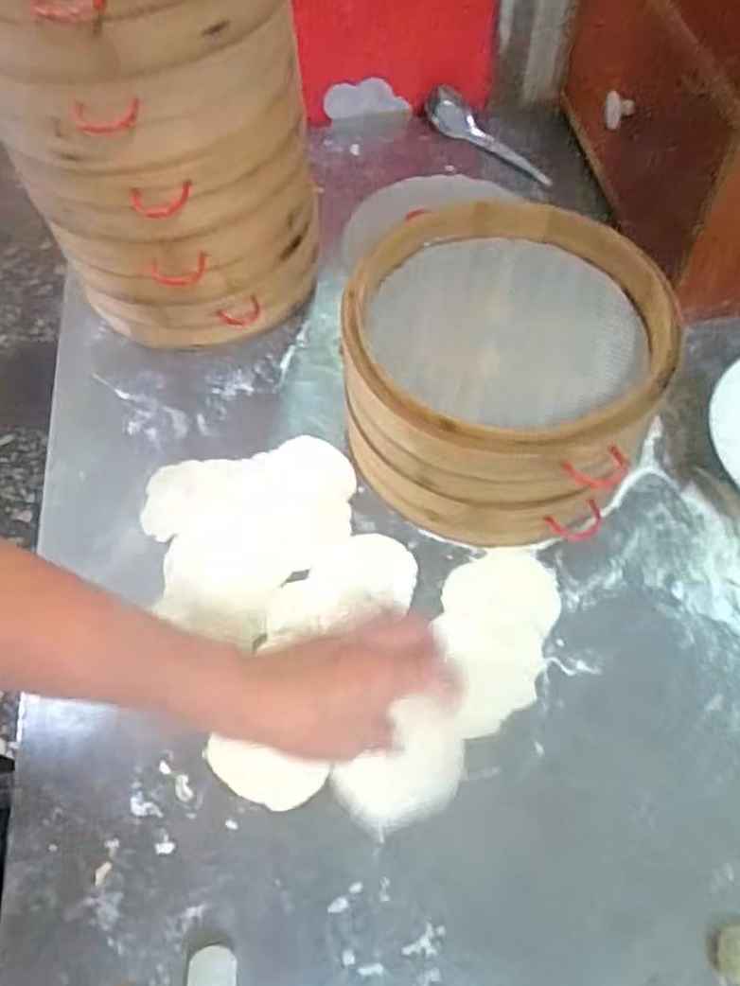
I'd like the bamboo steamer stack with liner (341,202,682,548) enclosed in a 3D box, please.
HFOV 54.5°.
[{"bbox_3d":[0.091,-0.084,0.520,0.200,0.126,0.214,4,61,4],"label":"bamboo steamer stack with liner"}]

